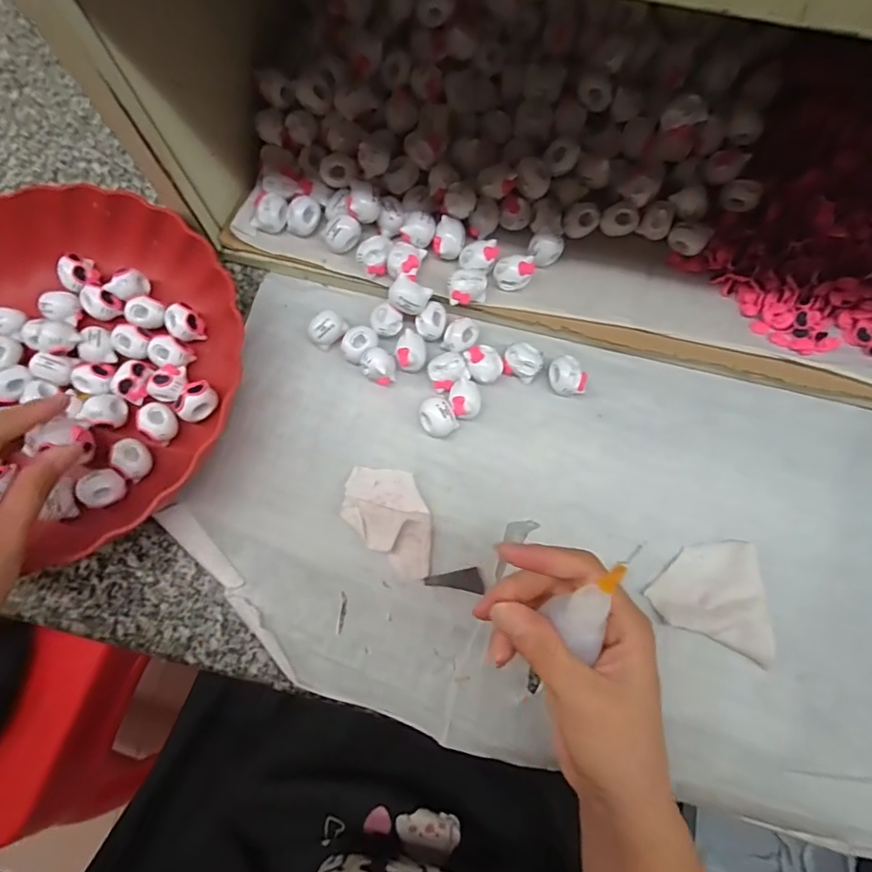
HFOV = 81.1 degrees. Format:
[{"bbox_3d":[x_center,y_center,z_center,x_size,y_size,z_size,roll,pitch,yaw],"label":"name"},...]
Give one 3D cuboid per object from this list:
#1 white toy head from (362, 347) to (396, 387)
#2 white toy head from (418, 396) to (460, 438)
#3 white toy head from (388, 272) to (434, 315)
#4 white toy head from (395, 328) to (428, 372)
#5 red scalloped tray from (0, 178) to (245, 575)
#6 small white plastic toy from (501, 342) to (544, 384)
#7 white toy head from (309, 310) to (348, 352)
[{"bbox_3d":[-0.037,-0.045,0.336,0.020,0.025,0.021,0,74,1],"label":"white toy head"},{"bbox_3d":[0.001,-0.011,0.325,0.022,0.017,0.025,-38,77,-10],"label":"white toy head"},{"bbox_3d":[-0.017,-0.091,0.330,0.023,0.018,0.020,33,77,10],"label":"white toy head"},{"bbox_3d":[-0.016,-0.055,0.339,0.019,0.019,0.023,8,74,3],"label":"white toy head"},{"bbox_3d":[-0.244,-0.042,0.324,0.225,0.050,0.234,27,76,8],"label":"red scalloped tray"},{"bbox_3d":[0.057,-0.049,0.336,0.025,0.018,0.021,19,75,6],"label":"small white plastic toy"},{"bbox_3d":[-0.073,-0.071,0.345,0.024,0.025,0.017,-26,75,-7],"label":"white toy head"}]

